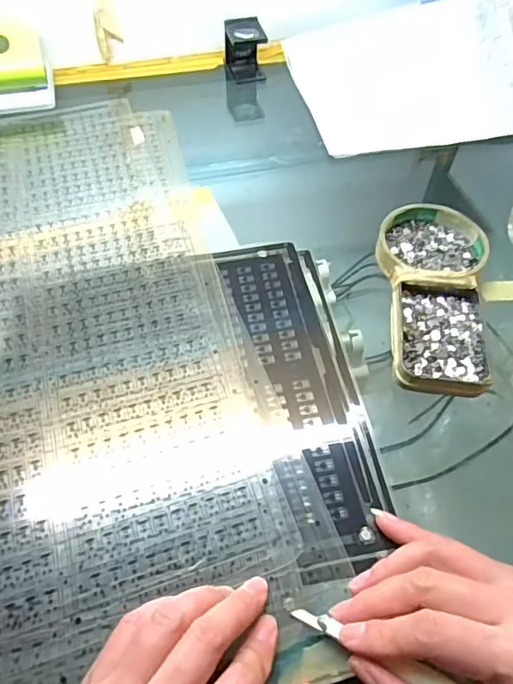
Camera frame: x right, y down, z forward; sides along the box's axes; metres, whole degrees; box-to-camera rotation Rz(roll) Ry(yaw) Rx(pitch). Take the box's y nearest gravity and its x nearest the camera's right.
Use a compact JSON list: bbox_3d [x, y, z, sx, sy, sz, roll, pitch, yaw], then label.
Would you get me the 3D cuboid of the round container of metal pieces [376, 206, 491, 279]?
[{"bbox_3d":[0.136,-0.075,0.408,0.080,0.019,0.082,0,53,0],"label":"round container of metal pieces"}]

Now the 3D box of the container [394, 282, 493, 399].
[{"bbox_3d":[0.129,-0.004,0.360,0.065,0.016,0.093,7,54,5],"label":"container"}]

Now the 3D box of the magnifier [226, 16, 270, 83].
[{"bbox_3d":[-0.013,-0.330,0.586,0.042,0.060,0.037,-7,54,-6],"label":"magnifier"}]

